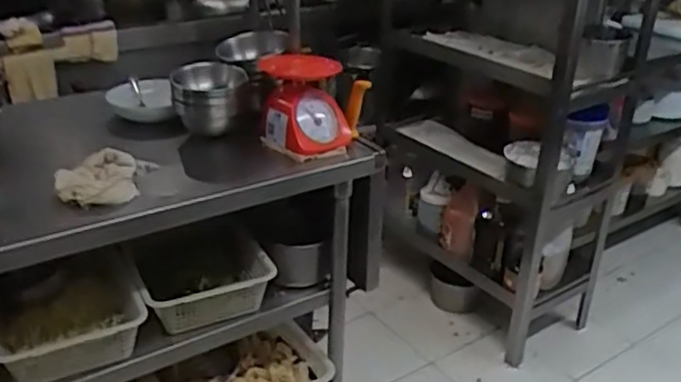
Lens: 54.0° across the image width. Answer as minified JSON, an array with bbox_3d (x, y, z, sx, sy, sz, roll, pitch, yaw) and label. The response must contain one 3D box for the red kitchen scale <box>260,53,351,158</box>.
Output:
[{"bbox_3d":[-0.076,-0.182,1.369,0.167,0.155,0.195,-4,28,-11],"label":"red kitchen scale"}]

